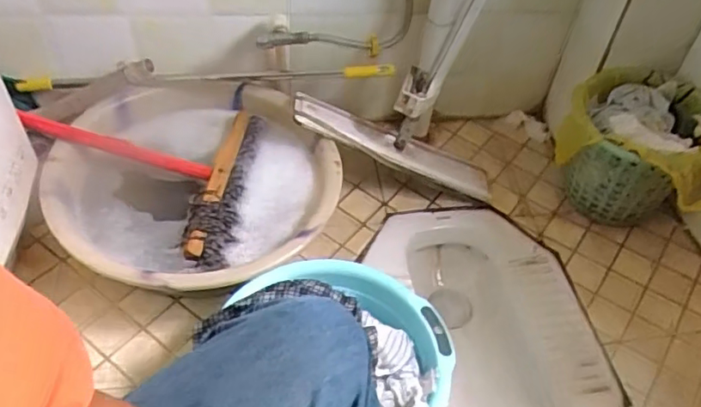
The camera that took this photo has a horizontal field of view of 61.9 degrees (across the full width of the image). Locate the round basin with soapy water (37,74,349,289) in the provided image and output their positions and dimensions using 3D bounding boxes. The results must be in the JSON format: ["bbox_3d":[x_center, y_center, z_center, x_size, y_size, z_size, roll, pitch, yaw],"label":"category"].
[{"bbox_3d":[-0.276,-0.029,1.049,0.484,0.124,0.474,3,49,-4],"label":"round basin with soapy water"}]

